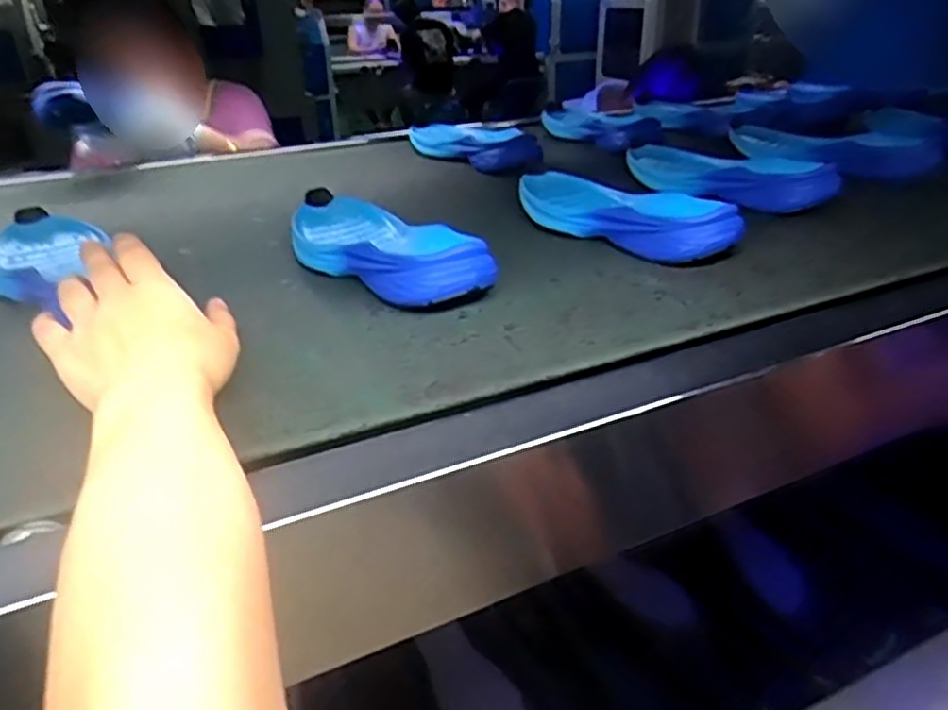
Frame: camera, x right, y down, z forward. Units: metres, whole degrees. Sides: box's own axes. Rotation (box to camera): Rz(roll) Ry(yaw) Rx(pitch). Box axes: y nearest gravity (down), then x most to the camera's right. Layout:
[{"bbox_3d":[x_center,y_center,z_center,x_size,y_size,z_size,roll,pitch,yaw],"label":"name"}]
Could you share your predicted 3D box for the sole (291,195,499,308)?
[{"bbox_3d":[-0.078,-0.089,0.547,0.092,0.038,0.251,-17,32,-30],"label":"sole"}]

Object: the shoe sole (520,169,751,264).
[{"bbox_3d":[0.126,-0.130,0.614,0.091,0.036,0.232,-21,34,-34],"label":"shoe sole"}]

